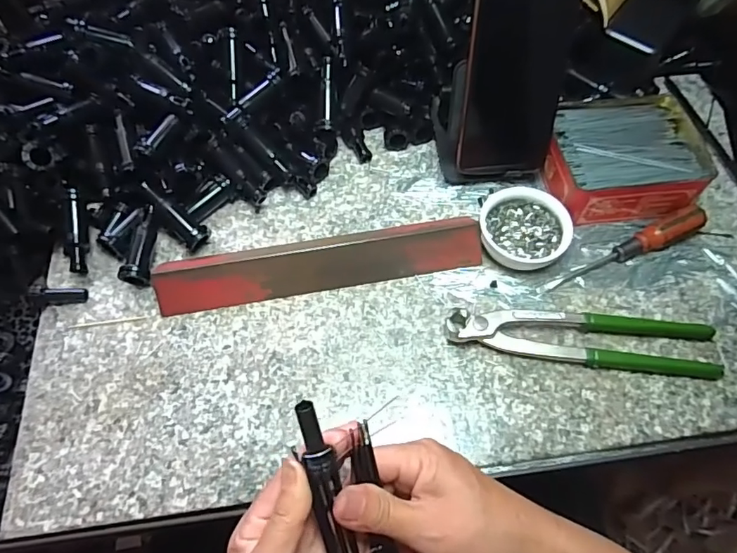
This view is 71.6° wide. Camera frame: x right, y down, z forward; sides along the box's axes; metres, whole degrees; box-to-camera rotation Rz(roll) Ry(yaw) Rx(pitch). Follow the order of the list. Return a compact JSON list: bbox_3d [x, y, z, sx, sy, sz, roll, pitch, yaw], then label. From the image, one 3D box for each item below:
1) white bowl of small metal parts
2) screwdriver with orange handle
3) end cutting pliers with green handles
[{"bbox_3d":[0.128,-0.039,0.425,0.067,0.024,0.071,0,61,1],"label":"white bowl of small metal parts"},{"bbox_3d":[0.208,-0.020,0.416,0.152,0.020,0.019,-22,63,-11],"label":"screwdriver with orange handle"},{"bbox_3d":[0.160,0.046,0.383,0.197,0.018,0.043,4,61,3],"label":"end cutting pliers with green handles"}]

